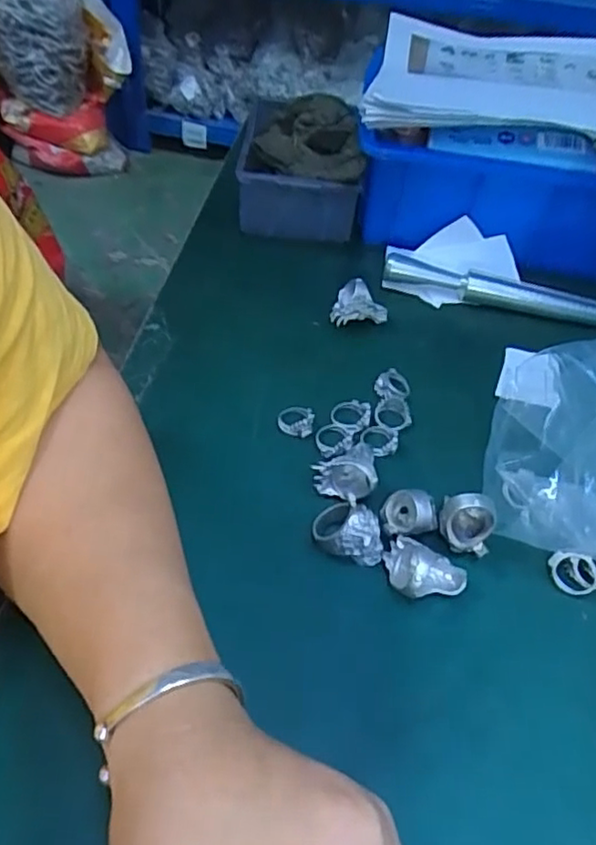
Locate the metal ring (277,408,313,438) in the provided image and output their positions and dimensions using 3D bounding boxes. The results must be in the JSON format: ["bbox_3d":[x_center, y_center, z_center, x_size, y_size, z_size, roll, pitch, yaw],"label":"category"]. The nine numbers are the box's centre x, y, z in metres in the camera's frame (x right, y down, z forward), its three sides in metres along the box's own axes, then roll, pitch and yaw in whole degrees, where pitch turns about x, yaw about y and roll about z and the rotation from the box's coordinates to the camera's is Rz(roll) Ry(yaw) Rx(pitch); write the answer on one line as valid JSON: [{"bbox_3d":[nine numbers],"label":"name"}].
[{"bbox_3d":[-0.001,-0.001,0.377,0.021,0.005,0.018,5,48,-2],"label":"metal ring"}]

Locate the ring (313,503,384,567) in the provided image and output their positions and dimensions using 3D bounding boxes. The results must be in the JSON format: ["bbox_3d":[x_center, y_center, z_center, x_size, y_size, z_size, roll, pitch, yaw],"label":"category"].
[{"bbox_3d":[0.024,0.055,0.316,0.037,0.029,0.022,37,55,24],"label":"ring"}]

